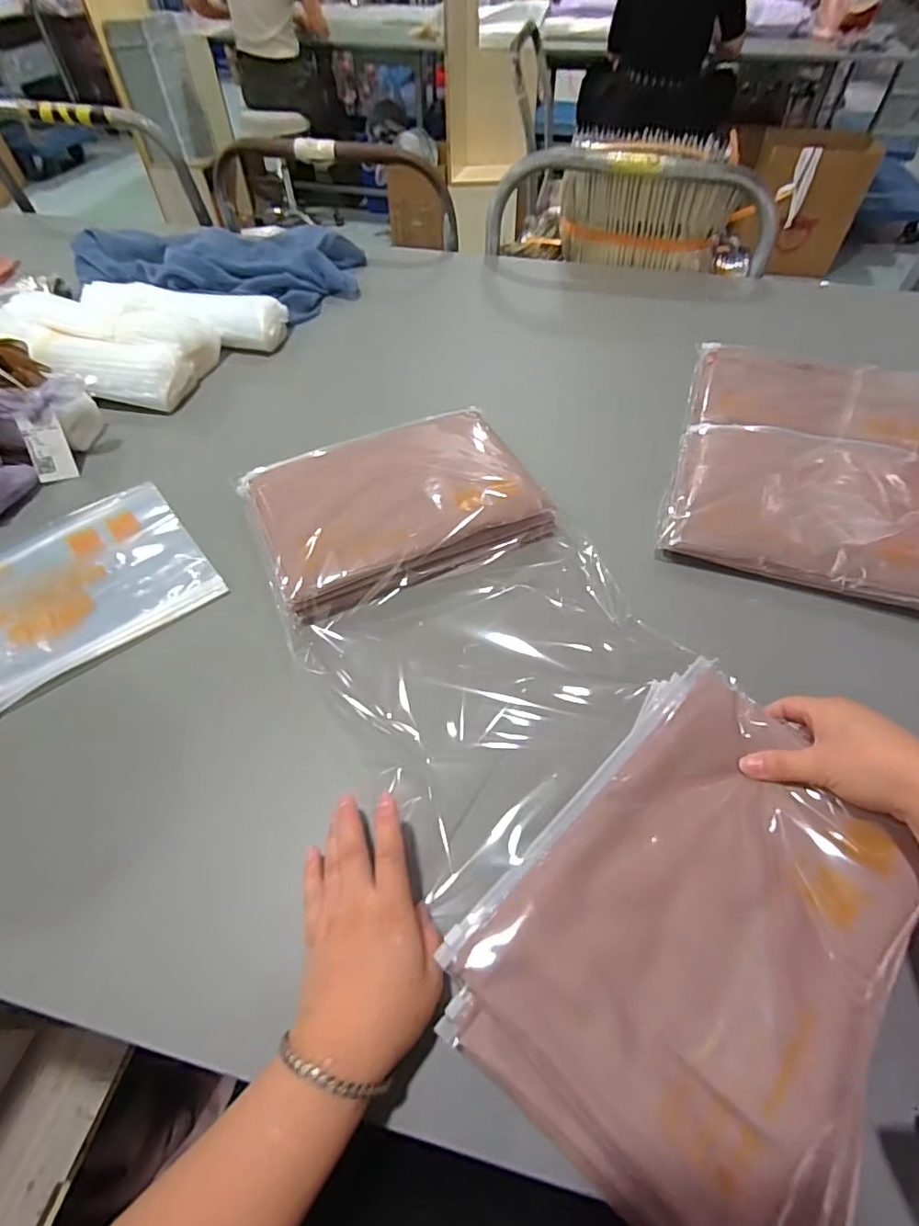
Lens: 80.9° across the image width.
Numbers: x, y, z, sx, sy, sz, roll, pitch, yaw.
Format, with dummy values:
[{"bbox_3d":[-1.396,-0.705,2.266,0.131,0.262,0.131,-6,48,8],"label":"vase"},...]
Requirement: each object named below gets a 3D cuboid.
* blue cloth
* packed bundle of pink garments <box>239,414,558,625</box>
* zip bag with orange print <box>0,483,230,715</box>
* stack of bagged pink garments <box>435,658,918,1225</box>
[{"bbox_3d":[-0.392,-0.604,0.923,0.431,0.077,0.288,7,55,5],"label":"blue cloth"},{"bbox_3d":[-0.068,-0.113,0.574,0.283,0.044,0.217,-21,57,-14],"label":"packed bundle of pink garments"},{"bbox_3d":[-0.410,-0.013,0.536,0.292,0.014,0.210,-34,61,-22],"label":"zip bag with orange print"},{"bbox_3d":[0.154,0.181,0.338,0.221,0.028,0.295,30,60,20],"label":"stack of bagged pink garments"}]

